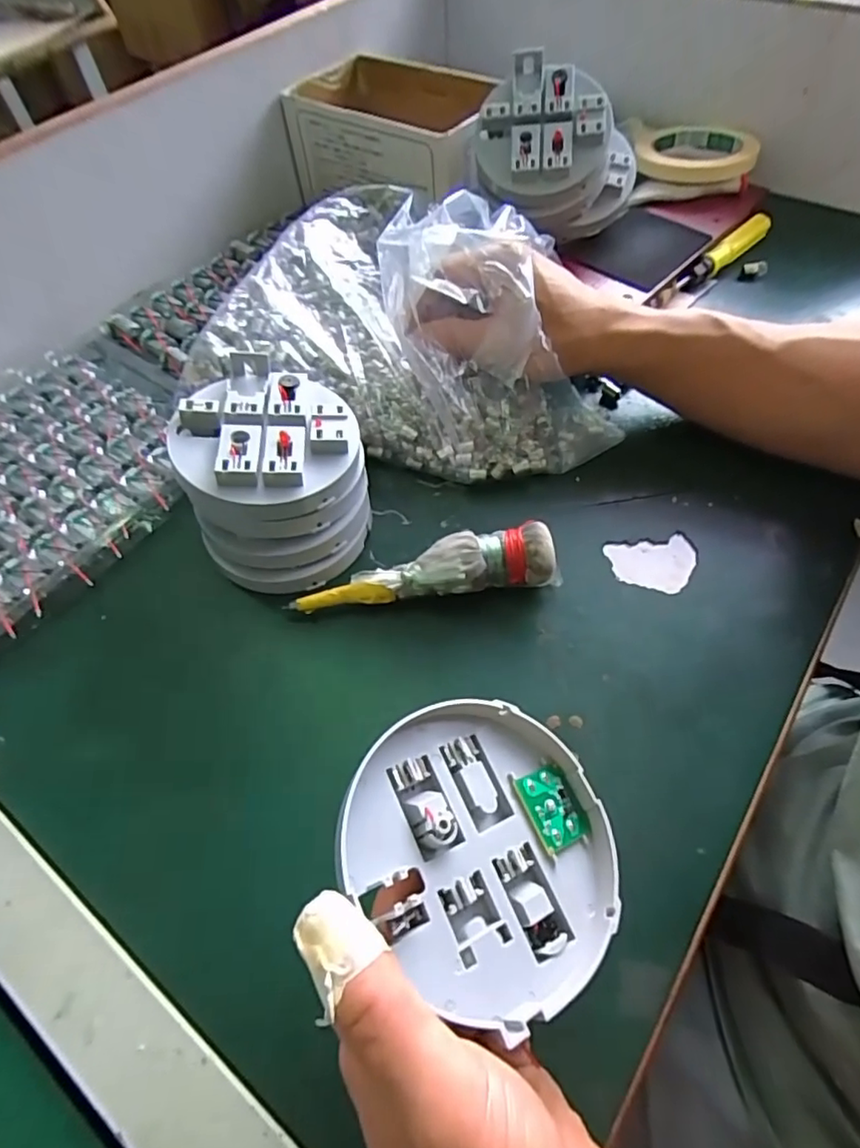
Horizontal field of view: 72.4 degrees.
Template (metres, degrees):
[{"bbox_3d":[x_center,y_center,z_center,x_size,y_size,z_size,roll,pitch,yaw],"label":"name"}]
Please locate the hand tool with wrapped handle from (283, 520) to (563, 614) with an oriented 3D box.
[{"bbox_3d":[-0.003,-0.005,0.337,0.150,0.036,0.032,-3,58,-2],"label":"hand tool with wrapped handle"}]

